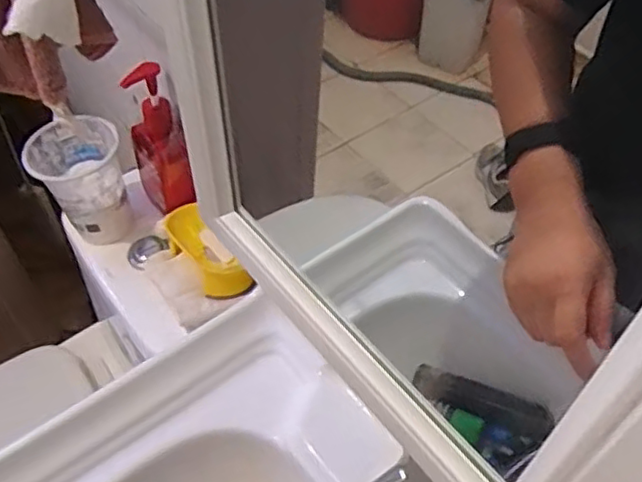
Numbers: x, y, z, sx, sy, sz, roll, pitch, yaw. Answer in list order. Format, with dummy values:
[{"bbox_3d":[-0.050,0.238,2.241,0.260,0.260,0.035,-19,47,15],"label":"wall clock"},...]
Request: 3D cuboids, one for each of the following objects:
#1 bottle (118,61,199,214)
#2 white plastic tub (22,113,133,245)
[{"bbox_3d":[-0.213,-0.133,0.857,0.070,0.209,0.087,-17,53,-15],"label":"bottle"},{"bbox_3d":[-0.318,-0.079,0.872,0.109,0.134,0.101,1,50,-1],"label":"white plastic tub"}]

